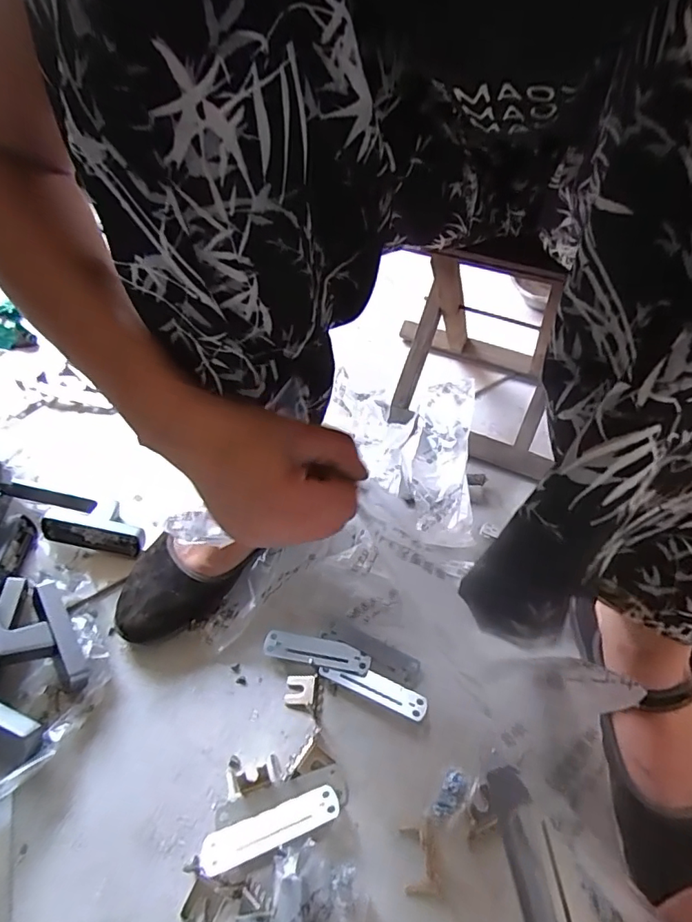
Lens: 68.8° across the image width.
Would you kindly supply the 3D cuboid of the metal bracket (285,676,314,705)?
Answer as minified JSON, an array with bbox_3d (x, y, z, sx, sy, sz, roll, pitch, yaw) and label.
[{"bbox_3d":[-0.041,0.198,0.440,0.024,0.004,0.024,6,44,4],"label":"metal bracket"}]

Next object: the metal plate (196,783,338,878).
[{"bbox_3d":[-0.054,0.263,0.363,0.099,0.005,0.027,-15,28,-14],"label":"metal plate"}]

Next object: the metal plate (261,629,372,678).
[{"bbox_3d":[-0.027,0.174,0.461,0.095,0.007,0.028,11,37,4],"label":"metal plate"}]

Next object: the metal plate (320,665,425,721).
[{"bbox_3d":[0.024,0.196,0.442,0.093,0.007,0.024,19,47,17],"label":"metal plate"}]

